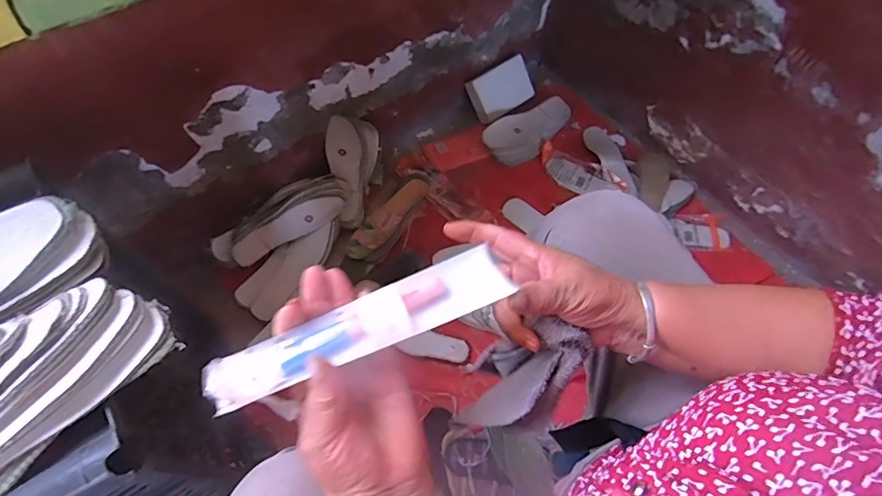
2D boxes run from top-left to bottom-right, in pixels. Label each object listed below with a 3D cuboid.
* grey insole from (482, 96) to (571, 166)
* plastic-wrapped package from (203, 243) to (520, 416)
[{"bbox_3d":[0.211,-0.269,1.101,0.243,0.021,0.104,-29,98,-27],"label":"grey insole"},{"bbox_3d":[-0.049,0.047,0.302,0.191,0.017,0.041,-22,65,-11],"label":"plastic-wrapped package"}]

